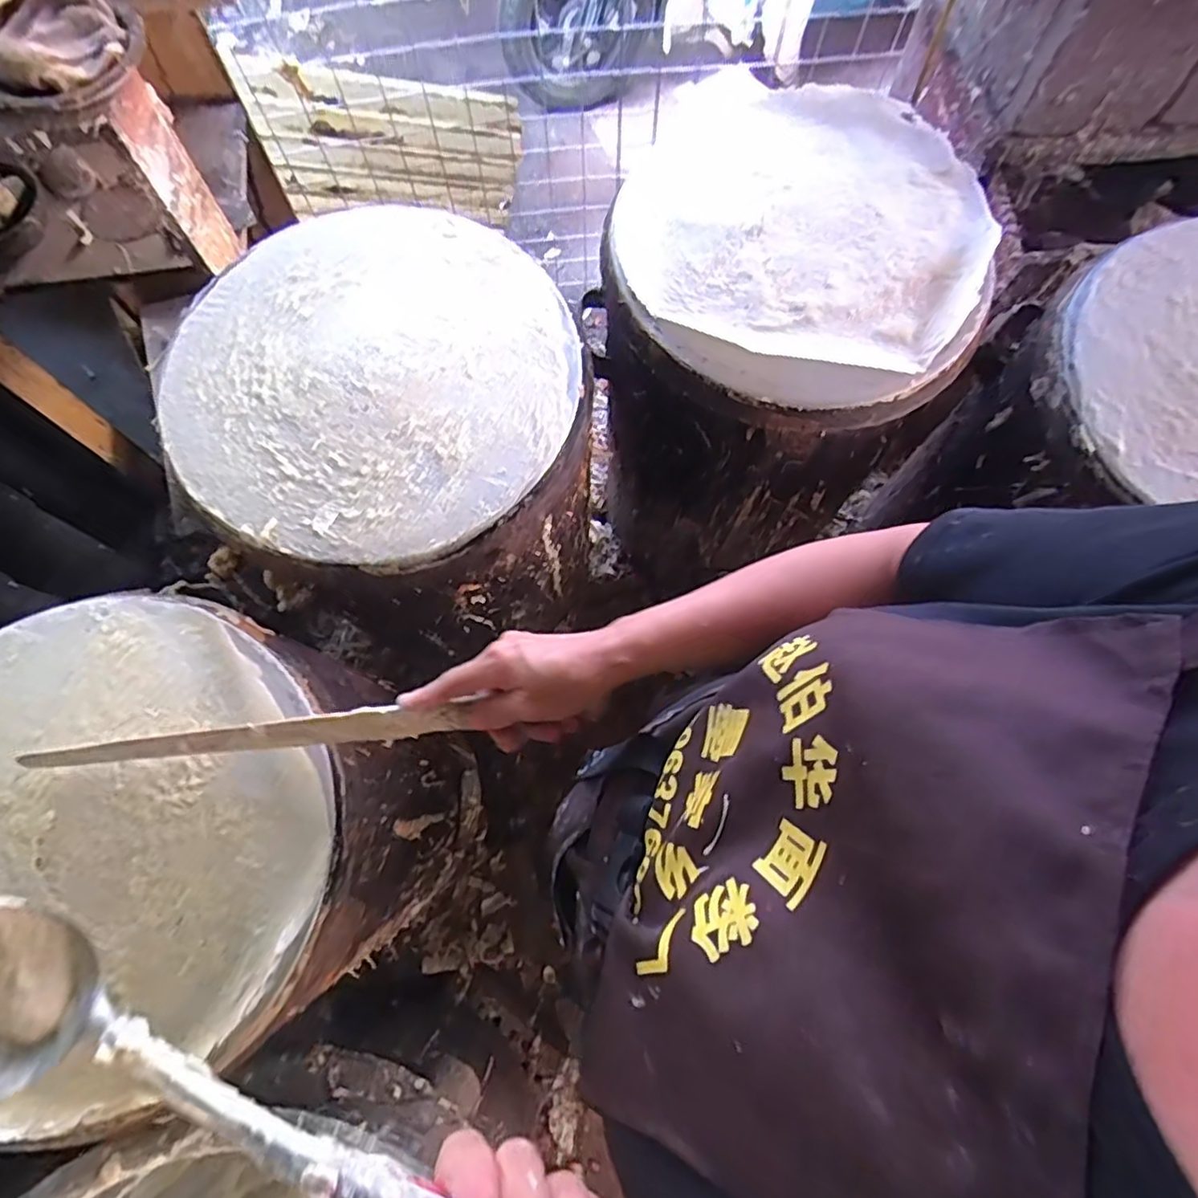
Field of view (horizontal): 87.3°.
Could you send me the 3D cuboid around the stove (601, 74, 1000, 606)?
[{"bbox_3d":[0.204,-0.277,0.895,0.365,0.582,0.395,14,76,4],"label":"stove"}]

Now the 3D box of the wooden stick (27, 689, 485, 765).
[{"bbox_3d":[-0.249,0.099,0.456,0.341,0.025,0.021,-7,75,4],"label":"wooden stick"}]

